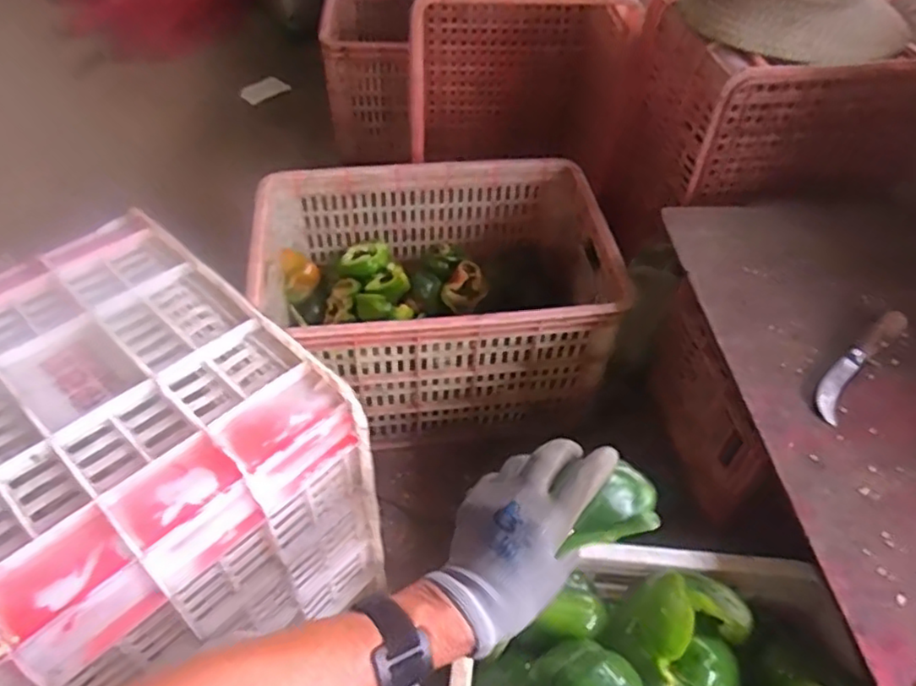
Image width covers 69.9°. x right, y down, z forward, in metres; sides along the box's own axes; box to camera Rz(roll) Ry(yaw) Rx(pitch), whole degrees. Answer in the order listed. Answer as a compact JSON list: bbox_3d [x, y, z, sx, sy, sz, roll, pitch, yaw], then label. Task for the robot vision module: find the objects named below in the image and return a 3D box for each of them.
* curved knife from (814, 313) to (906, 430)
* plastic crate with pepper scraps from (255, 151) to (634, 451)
[{"bbox_3d":[0.435,0.022,0.714,0.035,0.031,0.183,36,57,27],"label":"curved knife"},{"bbox_3d":[-0.048,-0.098,1.083,0.553,0.264,0.447,-5,48,-6],"label":"plastic crate with pepper scraps"}]

